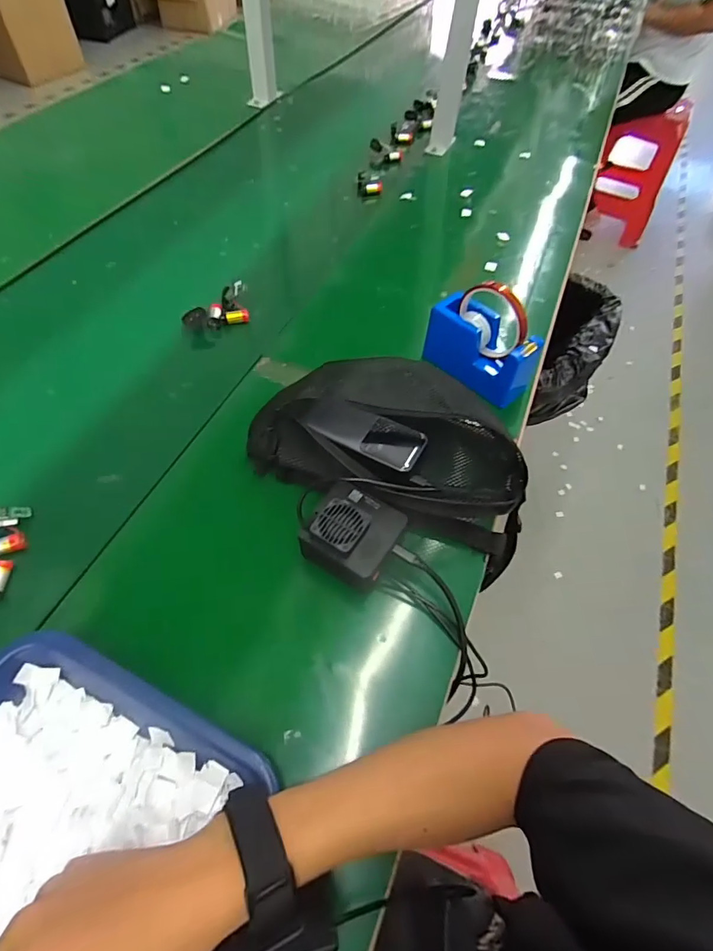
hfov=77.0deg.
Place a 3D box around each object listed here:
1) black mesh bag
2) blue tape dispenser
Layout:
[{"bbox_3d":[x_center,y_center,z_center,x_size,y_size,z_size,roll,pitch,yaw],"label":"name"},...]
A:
[{"bbox_3d":[0.052,-0.034,0.466,0.288,0.094,0.173,26,59,13],"label":"black mesh bag"},{"bbox_3d":[0.151,-0.160,0.525,0.136,0.101,0.060,39,62,19],"label":"blue tape dispenser"}]

